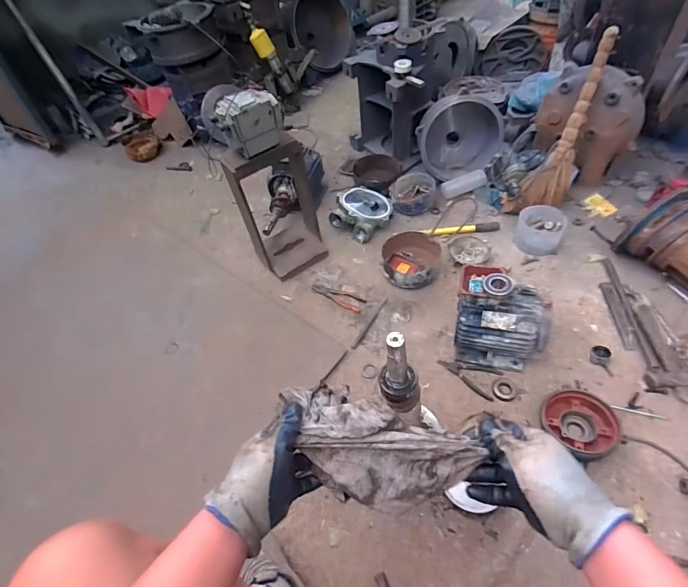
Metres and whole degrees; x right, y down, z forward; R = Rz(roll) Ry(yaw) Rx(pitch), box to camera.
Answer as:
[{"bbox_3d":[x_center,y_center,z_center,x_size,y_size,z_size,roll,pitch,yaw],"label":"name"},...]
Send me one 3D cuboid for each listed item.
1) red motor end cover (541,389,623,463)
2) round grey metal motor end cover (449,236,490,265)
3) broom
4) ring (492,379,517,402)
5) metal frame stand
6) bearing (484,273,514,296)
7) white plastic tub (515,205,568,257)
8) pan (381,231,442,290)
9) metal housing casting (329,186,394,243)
[{"bbox_3d":[0.544,0.313,0.931,0.169,0.075,0.163,-35,55,-21],"label":"red motor end cover"},{"bbox_3d":[0.421,-0.147,1.332,0.131,0.023,0.110,-4,49,4],"label":"round grey metal motor end cover"},{"bbox_3d":[0.730,-0.538,1.309,0.178,0.595,0.068,23,22,18],"label":"broom"},{"bbox_3d":[0.412,0.247,1.020,0.059,0.016,0.066,21,55,23],"label":"ring"},{"bbox_3d":[-0.191,-0.261,1.248,0.237,0.428,0.151,-35,55,-20],"label":"metal frame stand"},{"bbox_3d":[0.368,-0.025,0.945,0.067,0.017,0.062,3,50,10],"label":"bearing"},{"bbox_3d":[0.649,-0.210,1.312,0.148,0.107,0.118,19,55,21],"label":"white plastic tub"},{"bbox_3d":[0.221,-0.101,1.299,0.188,0.100,0.178,1,51,8],"label":"pan"},{"bbox_3d":[0.072,-0.301,1.462,0.194,0.101,0.201,22,56,23],"label":"metal housing casting"}]

